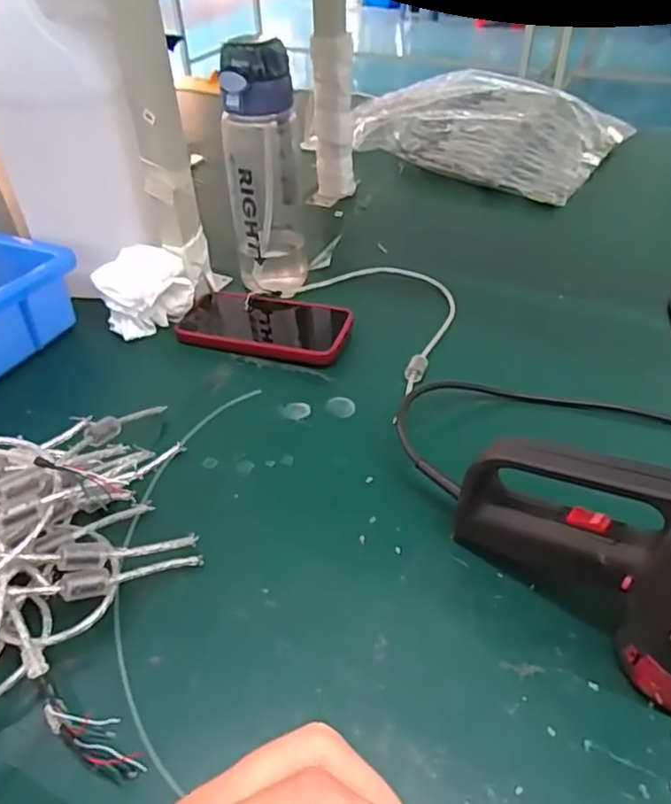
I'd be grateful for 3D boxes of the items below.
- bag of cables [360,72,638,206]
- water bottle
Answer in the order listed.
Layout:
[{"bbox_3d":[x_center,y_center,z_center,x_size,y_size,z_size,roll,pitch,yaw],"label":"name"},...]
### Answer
[{"bbox_3d":[0.205,-0.461,0.971,0.465,0.068,0.301,28,50,29],"label":"bag of cables"},{"bbox_3d":[-0.072,-0.225,0.609,0.075,0.235,0.090,-6,42,-4],"label":"water bottle"}]

